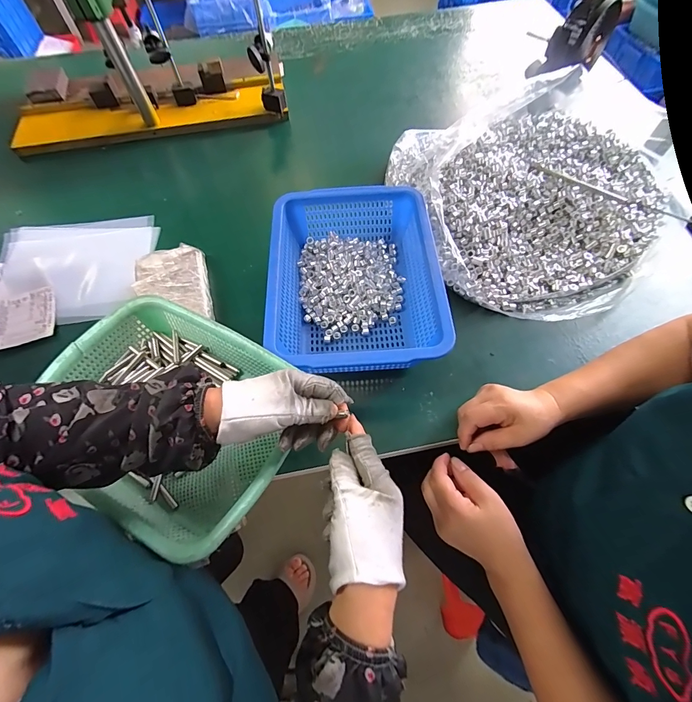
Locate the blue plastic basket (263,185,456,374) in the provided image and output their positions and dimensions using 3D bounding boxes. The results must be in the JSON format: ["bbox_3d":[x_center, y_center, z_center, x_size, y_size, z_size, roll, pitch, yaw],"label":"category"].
[{"bbox_3d":[0.011,-0.094,0.534,0.224,0.106,0.302,-4,62,0],"label":"blue plastic basket"}]

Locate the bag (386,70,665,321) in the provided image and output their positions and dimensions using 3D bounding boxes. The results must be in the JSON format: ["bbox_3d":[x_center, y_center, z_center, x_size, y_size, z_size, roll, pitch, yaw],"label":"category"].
[{"bbox_3d":[0.322,-0.284,0.626,0.428,0.101,0.479,-17,62,-7],"label":"bag"}]

